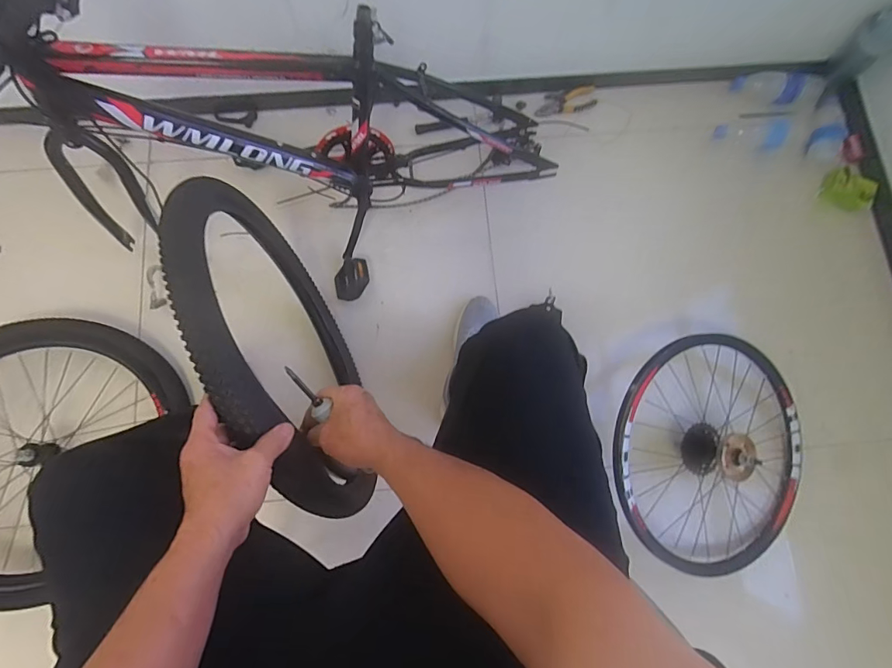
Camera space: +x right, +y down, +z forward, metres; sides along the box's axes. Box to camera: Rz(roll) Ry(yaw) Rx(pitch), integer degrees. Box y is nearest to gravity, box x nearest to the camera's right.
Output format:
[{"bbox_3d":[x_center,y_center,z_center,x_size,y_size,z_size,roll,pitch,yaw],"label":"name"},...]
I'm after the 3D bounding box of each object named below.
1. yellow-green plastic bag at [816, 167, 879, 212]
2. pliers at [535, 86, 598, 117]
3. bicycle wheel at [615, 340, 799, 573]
[{"bbox_3d":[0.911,-0.328,0.996,0.031,0.081,0.166,17,39,-6],"label":"yellow-green plastic bag"},{"bbox_3d":[0.291,-0.564,1.057,0.149,0.020,0.070,-10,79,-3],"label":"pliers"},{"bbox_3d":[0.498,0.231,0.848,0.421,0.130,0.421,0,88,-13],"label":"bicycle wheel"}]

